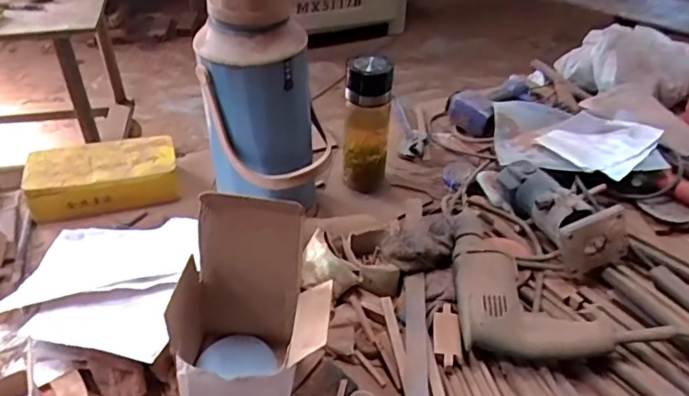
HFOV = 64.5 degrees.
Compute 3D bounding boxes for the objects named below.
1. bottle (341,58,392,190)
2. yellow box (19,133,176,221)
[{"bbox_3d":[0.039,-0.126,0.935,0.076,0.240,0.073,4,38,3],"label":"bottle"},{"bbox_3d":[-0.402,-0.039,0.921,0.231,0.073,0.115,-9,40,-13],"label":"yellow box"}]

